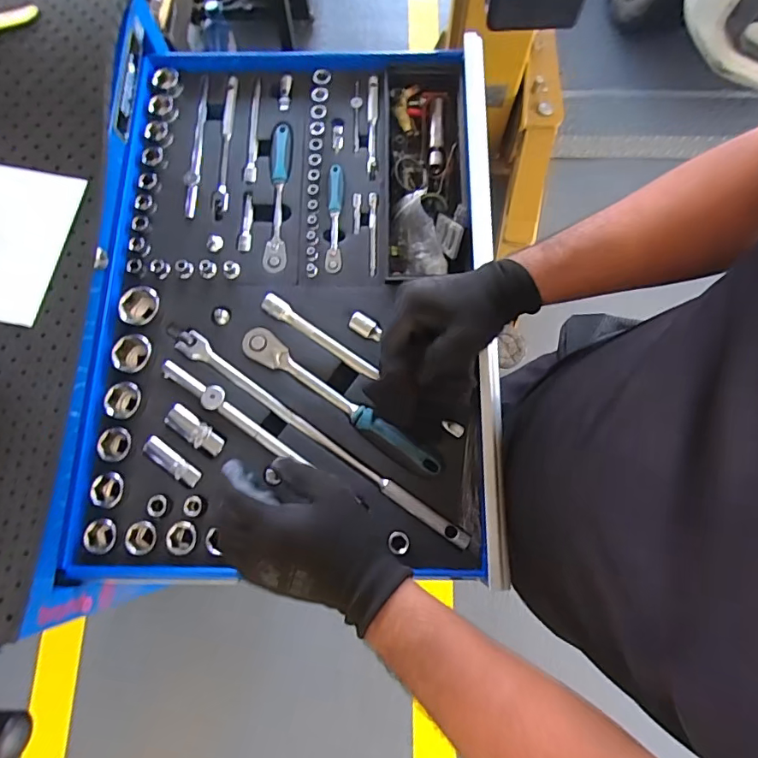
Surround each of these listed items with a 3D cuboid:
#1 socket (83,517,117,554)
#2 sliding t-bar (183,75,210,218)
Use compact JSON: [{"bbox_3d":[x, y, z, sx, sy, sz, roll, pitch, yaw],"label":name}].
[{"bbox_3d":[-0.262,0.149,0.466,0.025,0.026,0.030,17,76,5],"label":"socket"},{"bbox_3d":[-0.218,-0.276,0.573,0.022,0.008,0.190,-1,75,0],"label":"sliding t-bar"}]

